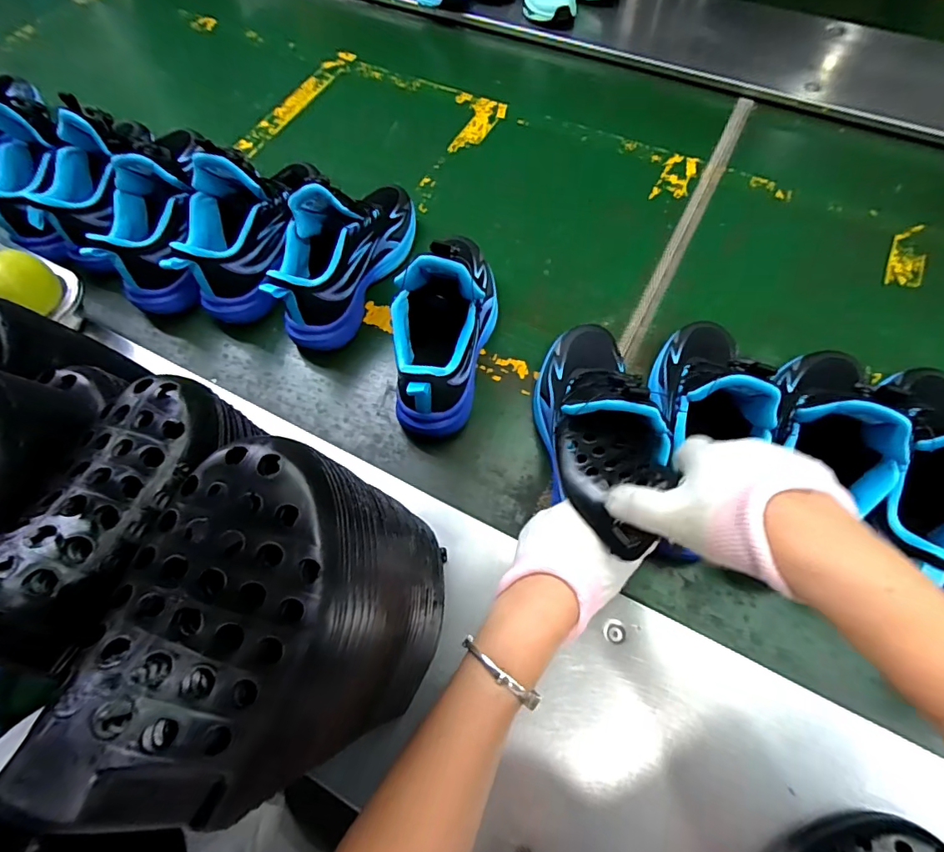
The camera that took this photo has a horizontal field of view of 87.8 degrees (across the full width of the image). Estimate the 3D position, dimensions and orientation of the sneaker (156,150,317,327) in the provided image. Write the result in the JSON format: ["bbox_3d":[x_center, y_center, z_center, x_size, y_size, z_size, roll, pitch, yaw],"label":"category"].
[{"bbox_3d":[-0.267,-0.253,0.582,0.085,0.151,0.237,8,64,5],"label":"sneaker"}]

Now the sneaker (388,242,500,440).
[{"bbox_3d":[-0.023,-0.116,0.507,0.086,0.148,0.237,13,64,7],"label":"sneaker"}]

